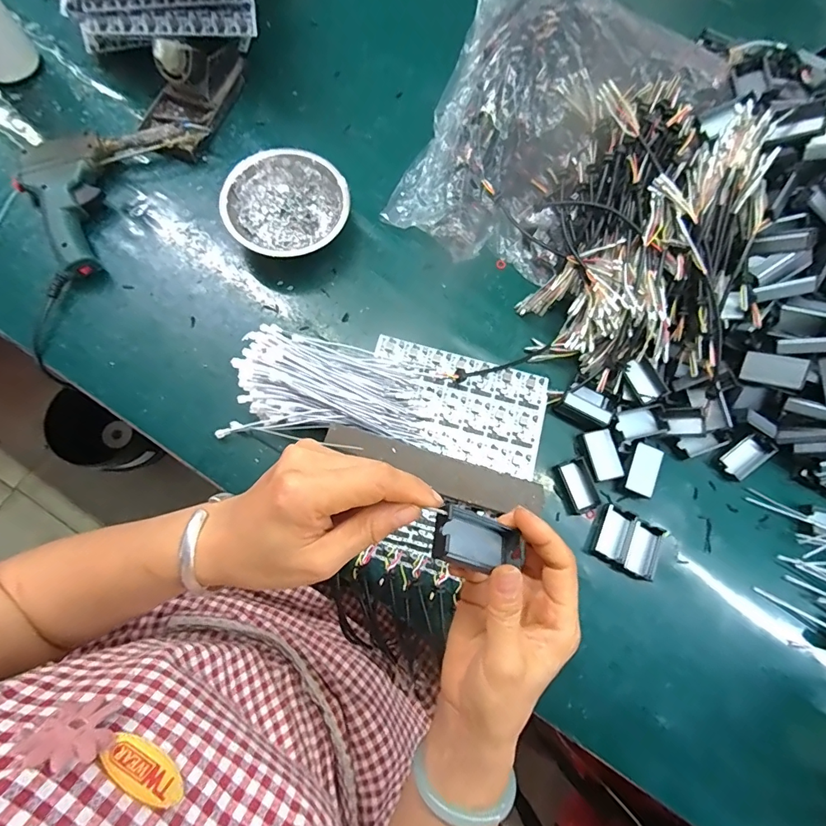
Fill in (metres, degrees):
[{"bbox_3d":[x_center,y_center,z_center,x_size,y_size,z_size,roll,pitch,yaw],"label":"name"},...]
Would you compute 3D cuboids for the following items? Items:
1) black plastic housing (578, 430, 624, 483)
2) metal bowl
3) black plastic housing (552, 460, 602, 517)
[{"bbox_3d":[0.194,0.043,0.446,0.030,0.012,0.051,-16,79,-8],"label":"black plastic housing"},{"bbox_3d":[-0.133,-0.218,0.472,0.123,0.046,0.123,1,77,-4],"label":"metal bowl"},{"bbox_3d":[0.167,0.075,0.444,0.034,0.011,0.051,-17,79,-8],"label":"black plastic housing"}]

